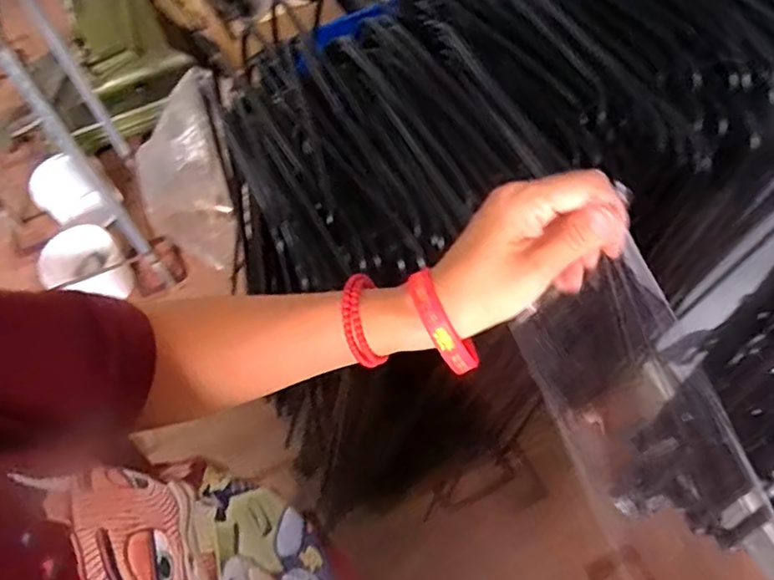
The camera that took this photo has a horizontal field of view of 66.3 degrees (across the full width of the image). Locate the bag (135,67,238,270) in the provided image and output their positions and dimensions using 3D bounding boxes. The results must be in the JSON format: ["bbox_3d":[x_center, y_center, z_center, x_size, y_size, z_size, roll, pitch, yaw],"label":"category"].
[{"bbox_3d":[-0.516,-0.297,1.471,0.269,0.592,0.043,20,50,10],"label":"bag"}]

